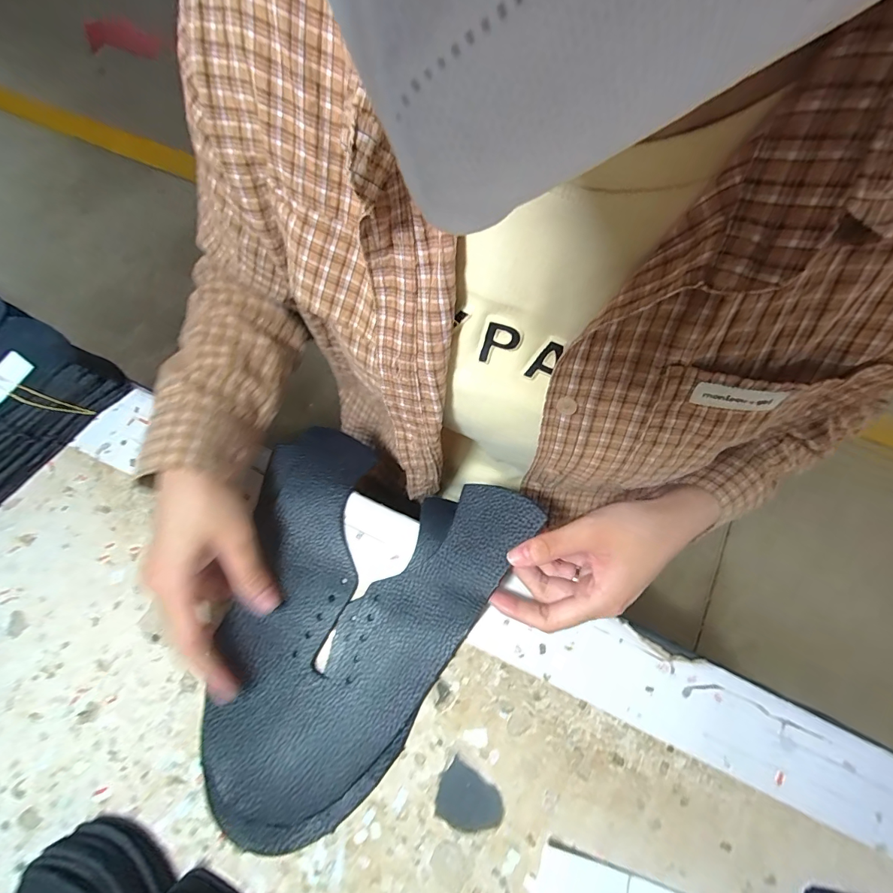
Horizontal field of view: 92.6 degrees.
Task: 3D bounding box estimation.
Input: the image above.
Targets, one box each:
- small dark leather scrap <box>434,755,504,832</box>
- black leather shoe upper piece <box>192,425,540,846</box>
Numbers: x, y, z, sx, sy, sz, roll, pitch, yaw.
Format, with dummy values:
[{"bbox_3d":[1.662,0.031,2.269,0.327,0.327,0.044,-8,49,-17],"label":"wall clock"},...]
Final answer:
[{"bbox_3d":[0.014,0.227,0.272,0.042,0.004,0.032,32,75,11],"label":"small dark leather scrap"},{"bbox_3d":[-0.076,0.124,0.296,0.192,0.026,0.254,20,73,8],"label":"black leather shoe upper piece"}]

